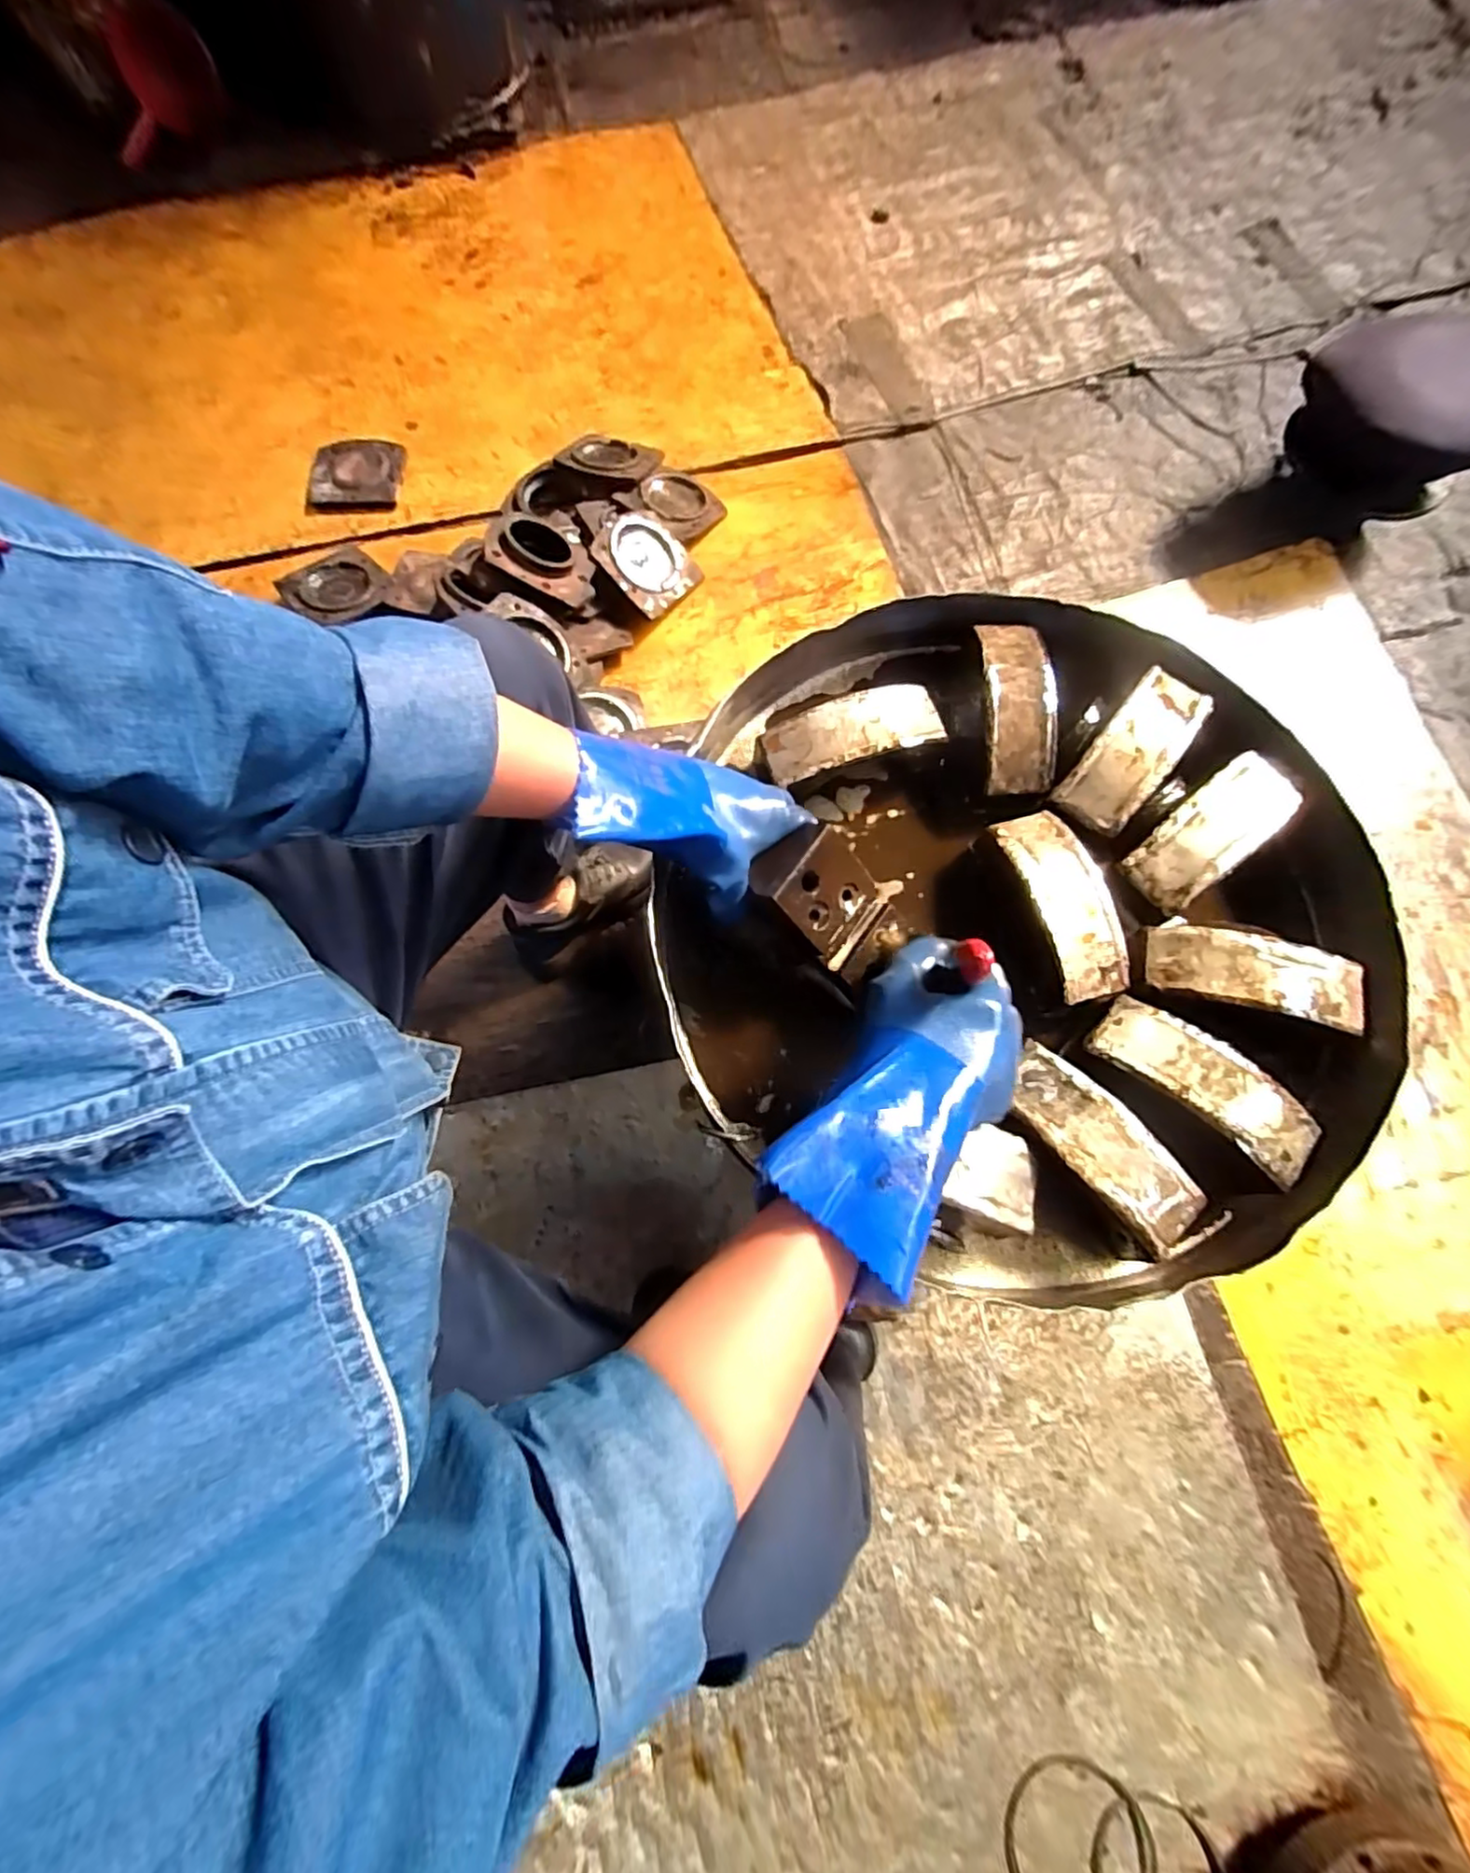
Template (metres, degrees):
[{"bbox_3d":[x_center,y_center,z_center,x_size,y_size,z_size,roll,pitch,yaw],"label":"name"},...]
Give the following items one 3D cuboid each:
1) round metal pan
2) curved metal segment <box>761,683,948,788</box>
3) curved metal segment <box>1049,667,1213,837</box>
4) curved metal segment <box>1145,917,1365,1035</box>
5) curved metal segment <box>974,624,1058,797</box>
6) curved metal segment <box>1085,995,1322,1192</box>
[{"bbox_3d":[0.225,-0.028,0.540,0.559,0.093,0.519,0,74,2],"label":"round metal pan"},{"bbox_3d":[0.104,-0.177,0.563,0.157,0.027,0.061,-17,74,-3],"label":"curved metal segment"},{"bbox_3d":[0.342,-0.160,0.567,0.061,0.031,0.152,37,78,11],"label":"curved metal segment"},{"bbox_3d":[0.405,0.027,0.513,0.149,0.033,0.066,14,75,6],"label":"curved metal segment"},{"bbox_3d":[0.251,-0.205,0.586,0.062,0.033,0.158,0,74,2],"label":"curved metal segment"},{"bbox_3d":[0.347,0.108,0.484,0.154,0.032,0.059,39,79,11],"label":"curved metal segment"}]

